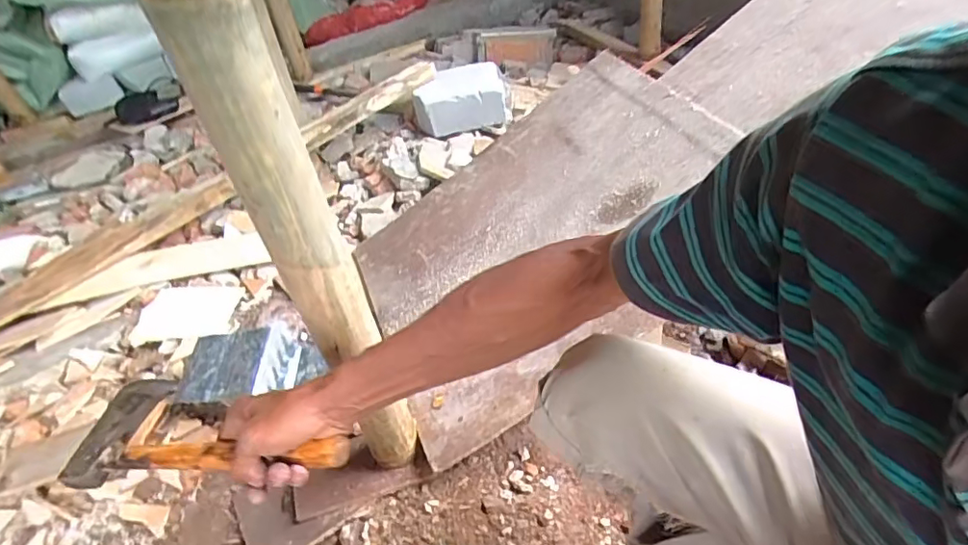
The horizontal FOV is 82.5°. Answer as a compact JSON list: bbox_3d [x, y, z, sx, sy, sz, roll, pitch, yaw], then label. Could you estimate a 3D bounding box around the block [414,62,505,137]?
[{"bbox_3d":[-0.067,-0.471,1.484,0.246,0.103,0.167,-12,42,0],"label":"block"}]

